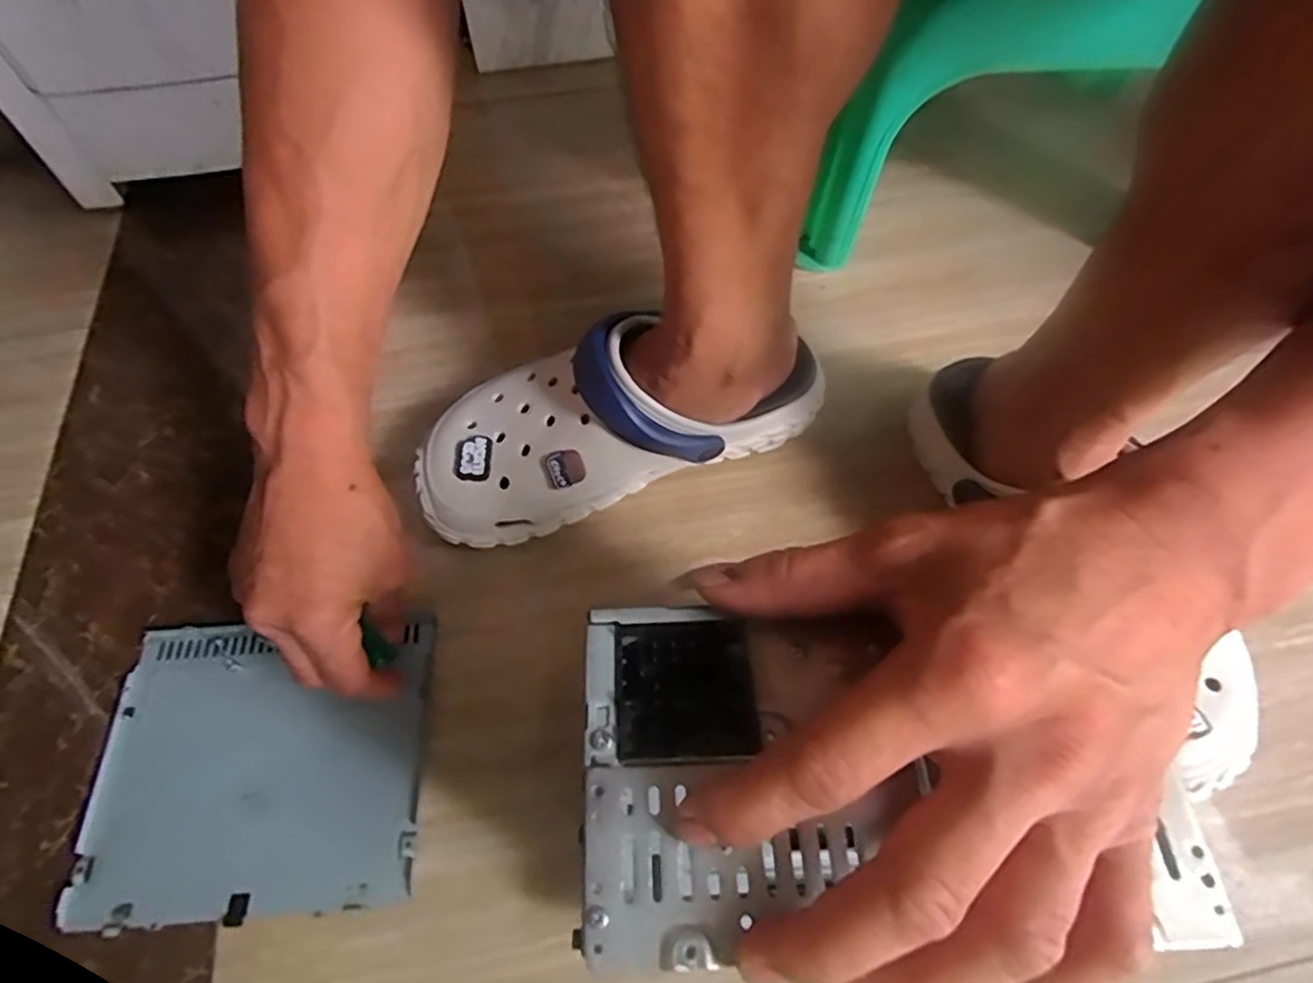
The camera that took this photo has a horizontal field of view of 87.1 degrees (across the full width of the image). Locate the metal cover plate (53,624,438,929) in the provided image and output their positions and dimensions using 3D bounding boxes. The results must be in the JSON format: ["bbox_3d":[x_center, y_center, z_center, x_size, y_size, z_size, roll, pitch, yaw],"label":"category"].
[{"bbox_3d":[-0.220,0.150,0.386,0.174,0.006,0.151,-3,62,-2],"label":"metal cover plate"}]

